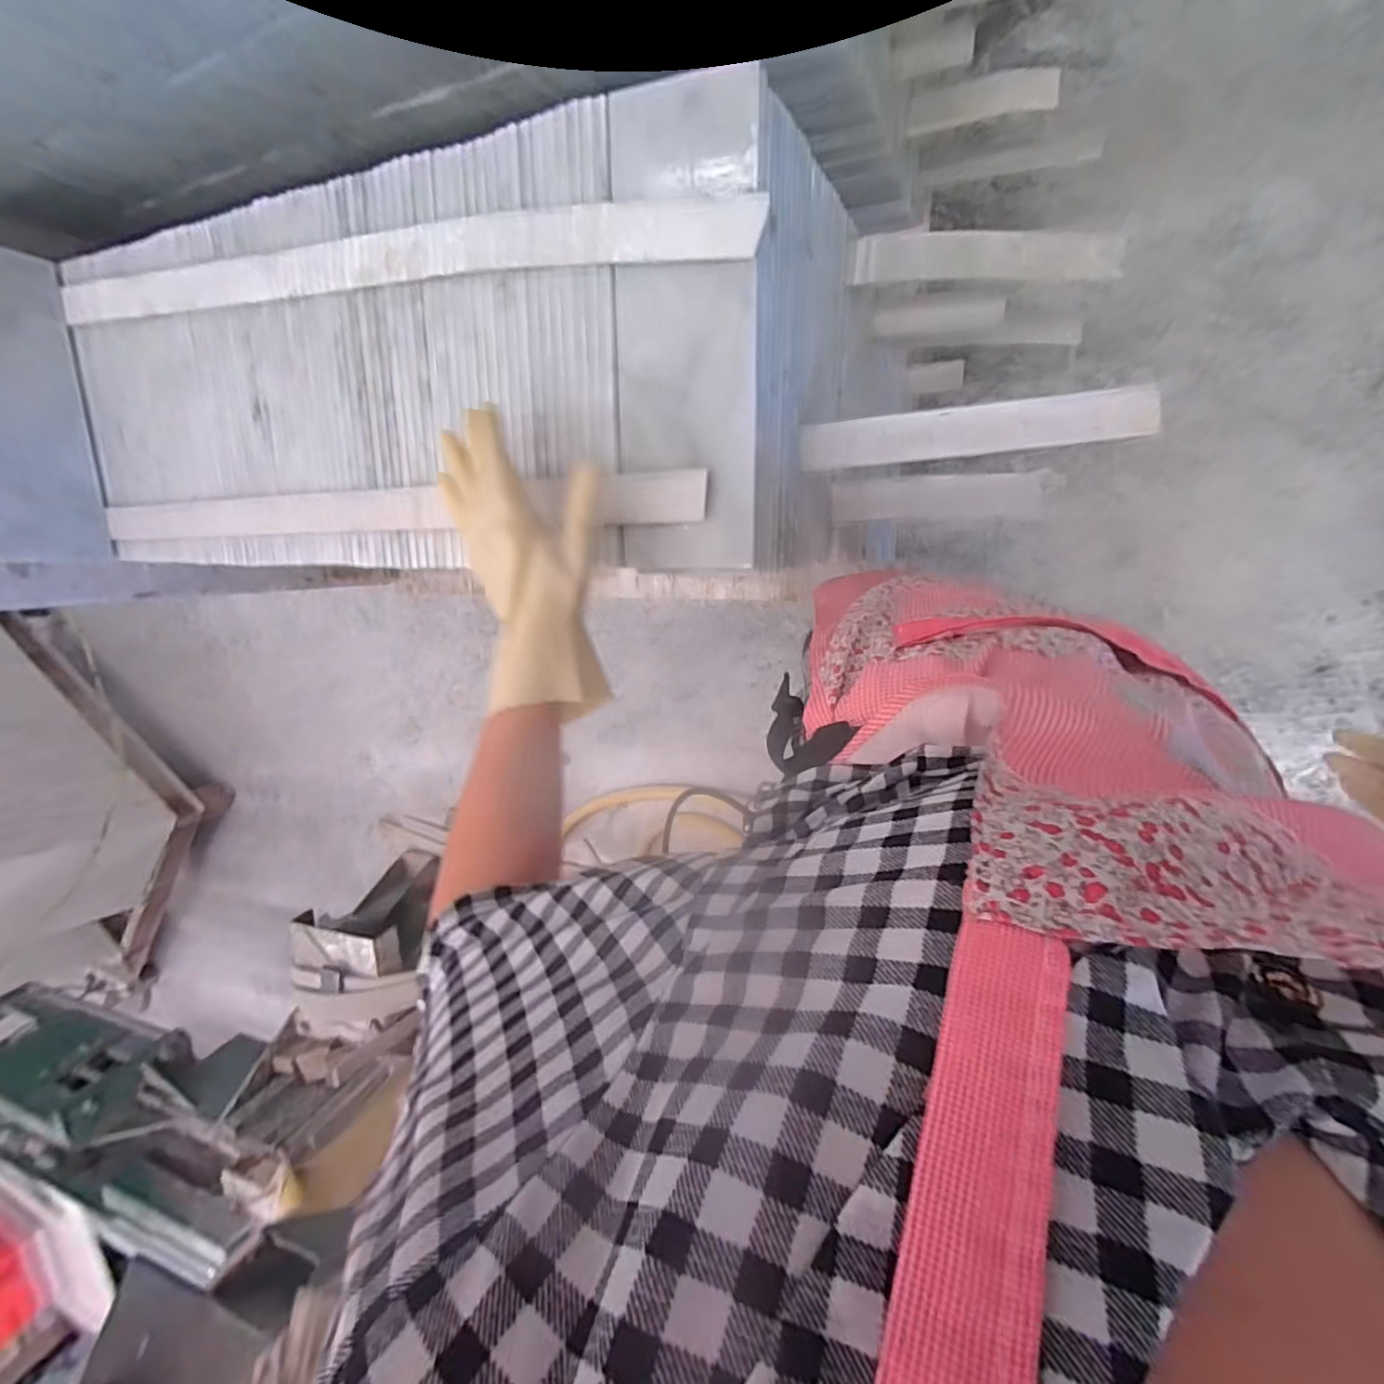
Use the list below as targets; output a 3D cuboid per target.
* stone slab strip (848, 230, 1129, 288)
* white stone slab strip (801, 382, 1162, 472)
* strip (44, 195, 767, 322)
[{"bbox_3d":[0.259,-0.385,0.532,0.226,0.010,0.036,1,125,4],"label":"stone slab strip"},{"bbox_3d":[0.217,-0.204,0.468,0.255,0.024,0.039,-2,94,8],"label":"white stone slab strip"},{"bbox_3d":[-0.301,-0.357,0.505,0.748,0.016,0.039,10,96,20],"label":"strip"}]

